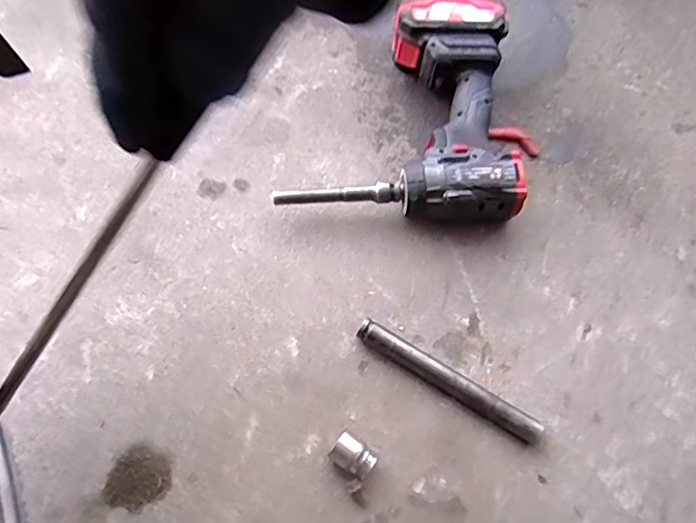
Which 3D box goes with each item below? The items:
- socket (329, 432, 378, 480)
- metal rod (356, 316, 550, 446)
[{"bbox_3d":[0.004,0.172,0.479,0.039,0.021,0.025,33,72,9],"label":"socket"},{"bbox_3d":[0.097,0.113,0.519,0.192,0.019,0.026,30,72,8],"label":"metal rod"}]

